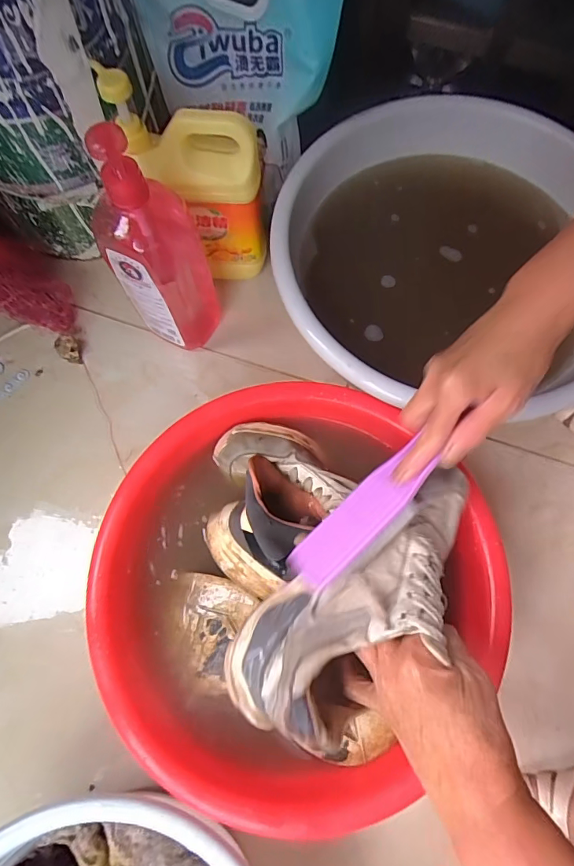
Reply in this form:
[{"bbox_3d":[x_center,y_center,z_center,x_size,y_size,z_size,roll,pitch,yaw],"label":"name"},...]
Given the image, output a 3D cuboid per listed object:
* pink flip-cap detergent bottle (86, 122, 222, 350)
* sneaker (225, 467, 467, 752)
[{"bbox_3d":[-0.133,-0.187,0.487,0.105,0.276,0.067,-42,75,-9],"label":"pink flip-cap detergent bottle"},{"bbox_3d":[0.062,0.118,0.336,0.237,0.075,0.091,-38,77,-18],"label":"sneaker"}]

